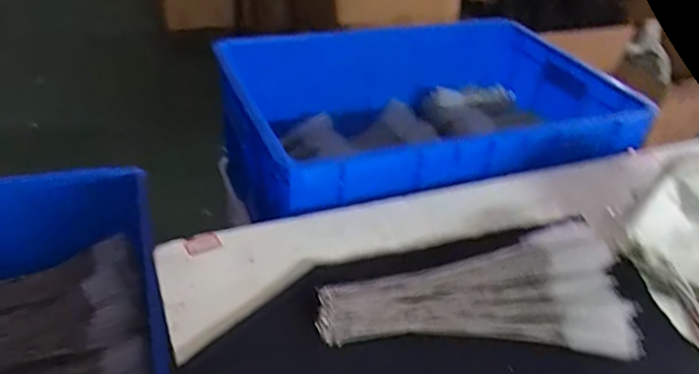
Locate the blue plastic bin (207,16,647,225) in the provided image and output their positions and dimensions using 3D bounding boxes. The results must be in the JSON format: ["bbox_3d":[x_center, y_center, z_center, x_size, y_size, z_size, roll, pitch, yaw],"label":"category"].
[{"bbox_3d":[0.104,-0.093,0.932,0.551,0.194,0.408,-9,39,-19],"label":"blue plastic bin"}]

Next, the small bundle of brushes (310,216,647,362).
[{"bbox_3d":[0.116,0.095,0.568,0.297,0.045,0.158,-1,37,-9],"label":"small bundle of brushes"}]

